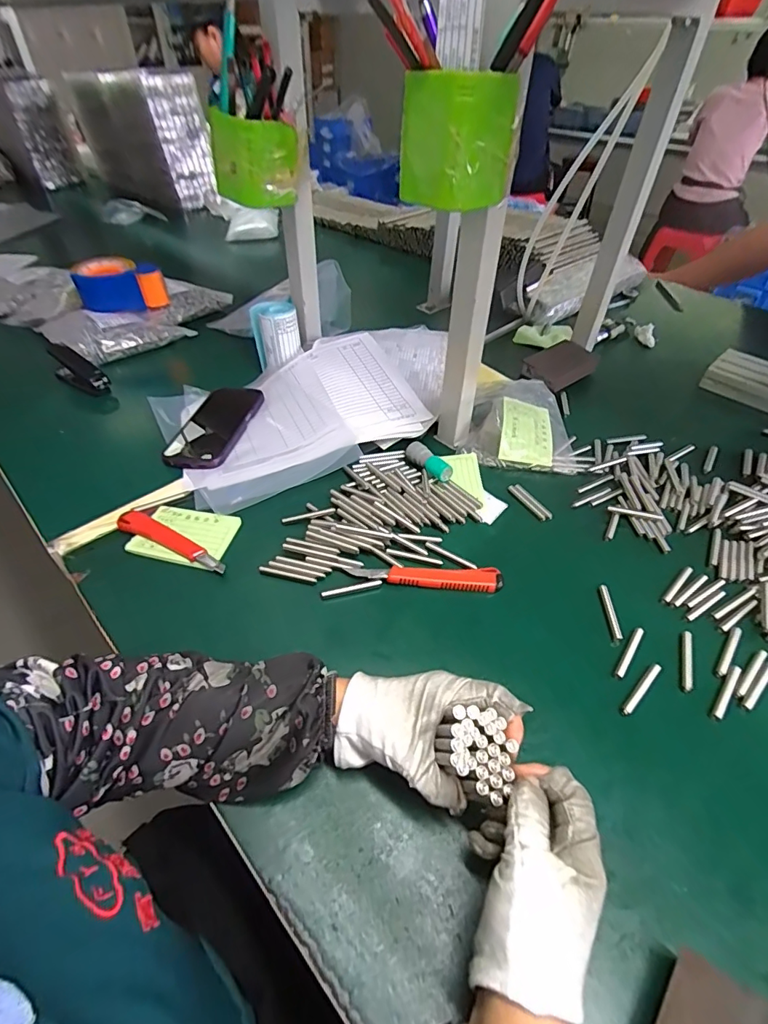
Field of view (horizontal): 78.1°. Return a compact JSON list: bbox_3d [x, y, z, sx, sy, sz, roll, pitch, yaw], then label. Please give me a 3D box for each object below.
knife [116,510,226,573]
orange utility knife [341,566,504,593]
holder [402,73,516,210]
[{"bbox_3d":[-0.213,0.028,0.482,0.132,0.011,0.027,21,49,18],"label":"knife"},{"bbox_3d":[0.039,0.063,0.459,0.148,0.007,0.023,2,46,0],"label":"orange utility knife"},{"bbox_3d":[0.057,-0.289,0.370,0.068,0.078,0.069,-32,55,-29],"label":"holder"}]

